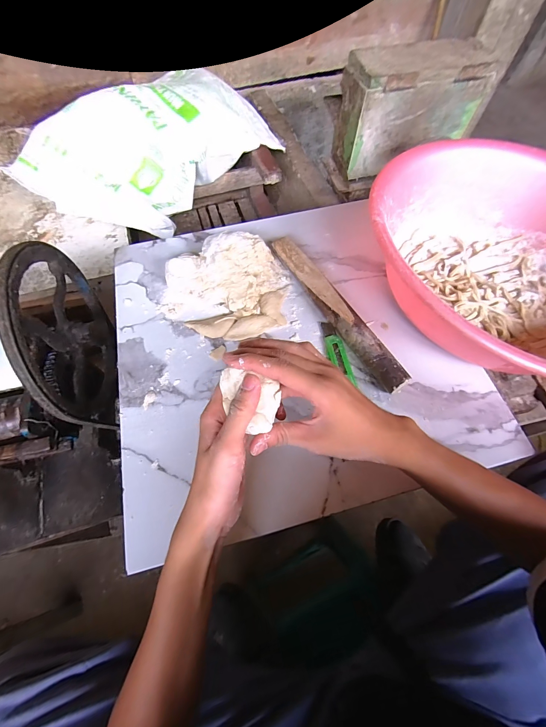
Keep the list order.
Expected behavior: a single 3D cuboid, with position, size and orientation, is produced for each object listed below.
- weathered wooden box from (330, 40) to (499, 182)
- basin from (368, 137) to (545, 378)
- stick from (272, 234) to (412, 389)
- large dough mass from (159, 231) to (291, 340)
[{"bbox_3d":[0.355,-0.679,0.803,0.345,0.210,0.134,-17,64,-10],"label":"weathered wooden box"},{"bbox_3d":[0.336,-0.144,0.423,0.402,0.126,0.400,0,65,0],"label":"basin"},{"bbox_3d":[0.087,-0.087,0.447,0.042,0.035,0.303,-27,68,-12],"label":"stick"},{"bbox_3d":[-0.073,-0.120,0.460,0.201,0.048,0.163,-11,66,-6],"label":"large dough mass"}]

